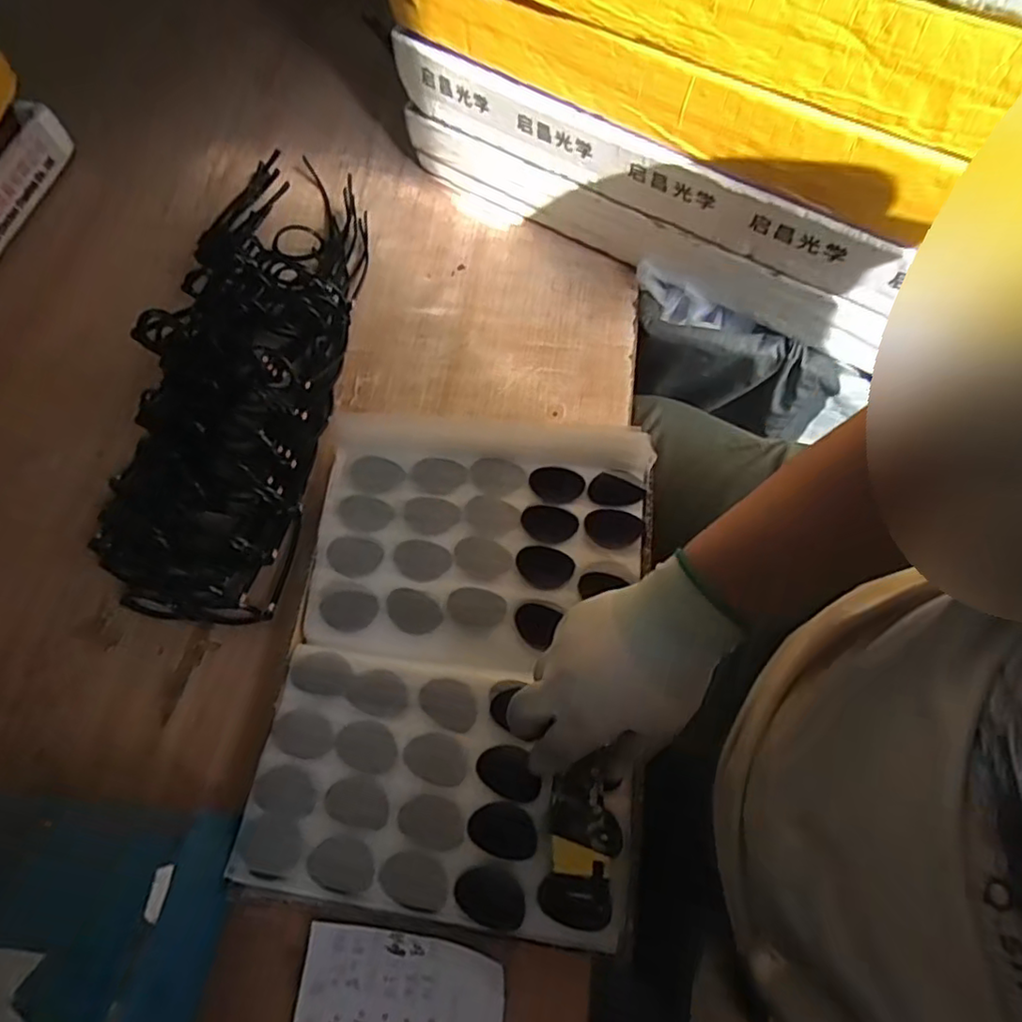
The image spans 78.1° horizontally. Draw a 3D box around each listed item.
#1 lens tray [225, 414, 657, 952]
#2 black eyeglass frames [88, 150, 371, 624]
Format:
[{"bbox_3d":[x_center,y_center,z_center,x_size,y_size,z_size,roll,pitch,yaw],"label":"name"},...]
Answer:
[{"bbox_3d":[-0.037,0.101,0.499,0.276,0.037,0.377,5,66,5],"label":"lens tray"},{"bbox_3d":[-0.273,-0.168,0.654,0.188,0.068,0.553,2,65,4],"label":"black eyeglass frames"}]

